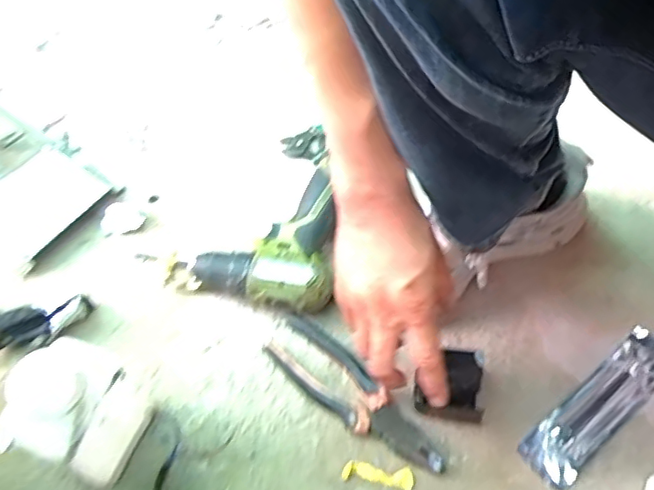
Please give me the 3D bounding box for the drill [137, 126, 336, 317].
[{"bbox_3d":[-0.074,-0.046,0.645,0.201,0.059,0.244,10,56,9],"label":"drill"}]

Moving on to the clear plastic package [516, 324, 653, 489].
[{"bbox_3d":[0.252,0.141,0.524,0.183,0.025,0.048,-35,61,-20],"label":"clear plastic package"}]

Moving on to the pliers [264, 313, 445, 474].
[{"bbox_3d":[0.022,0.140,0.536,0.054,0.017,0.195,-39,62,-22],"label":"pliers"}]

